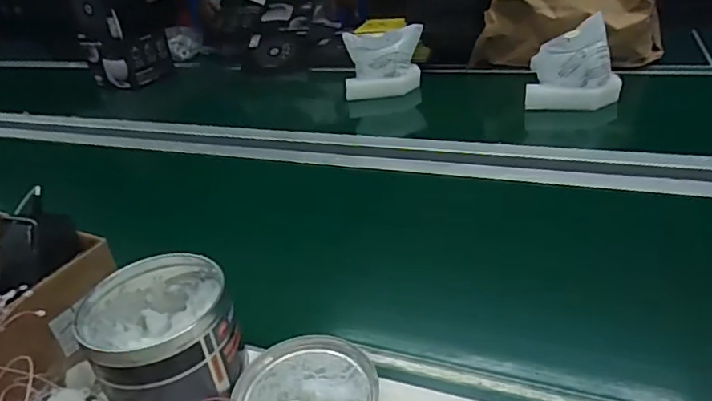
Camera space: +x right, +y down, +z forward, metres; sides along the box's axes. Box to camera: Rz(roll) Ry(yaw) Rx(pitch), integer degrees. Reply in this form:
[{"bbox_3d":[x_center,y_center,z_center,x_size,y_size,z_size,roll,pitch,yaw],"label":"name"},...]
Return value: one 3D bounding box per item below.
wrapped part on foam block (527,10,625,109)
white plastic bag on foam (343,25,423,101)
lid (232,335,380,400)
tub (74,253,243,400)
[{"bbox_3d":[0.410,-0.253,0.987,0.157,0.143,0.085,7,33,23],"label":"wrapped part on foam block"},{"bbox_3d":[0.062,-0.307,1.172,0.168,0.125,0.106,-5,30,3],"label":"white plastic bag on foam"},{"bbox_3d":[-0.046,0.173,0.480,0.128,0.013,0.126,-5,30,3],"label":"lid"},{"bbox_3d":[-0.178,0.128,0.492,0.124,0.103,0.133,-24,34,-27],"label":"tub"}]

